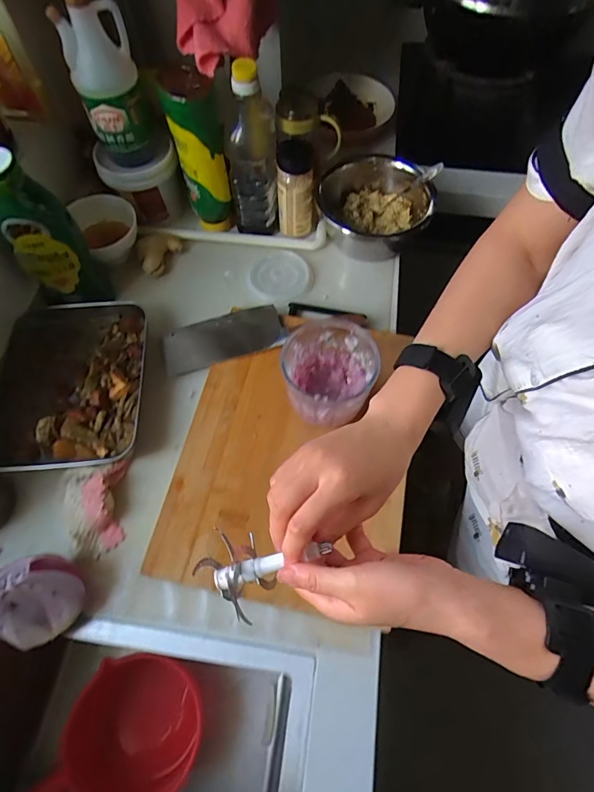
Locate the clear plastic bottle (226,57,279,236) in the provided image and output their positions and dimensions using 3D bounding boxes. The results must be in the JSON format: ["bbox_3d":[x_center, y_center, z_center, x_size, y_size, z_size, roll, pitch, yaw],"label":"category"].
[{"bbox_3d":[-0.069,-0.381,0.686,0.071,0.237,0.099,-2,64,-2],"label":"clear plastic bottle"}]

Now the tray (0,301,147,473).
[{"bbox_3d":[-0.320,-0.018,0.604,0.187,0.042,0.255,-3,64,-2],"label":"tray"}]

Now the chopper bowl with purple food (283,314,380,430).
[{"bbox_3d":[0.045,-0.018,0.567,0.109,0.121,0.115,0,64,0],"label":"chopper bowl with purple food"}]

